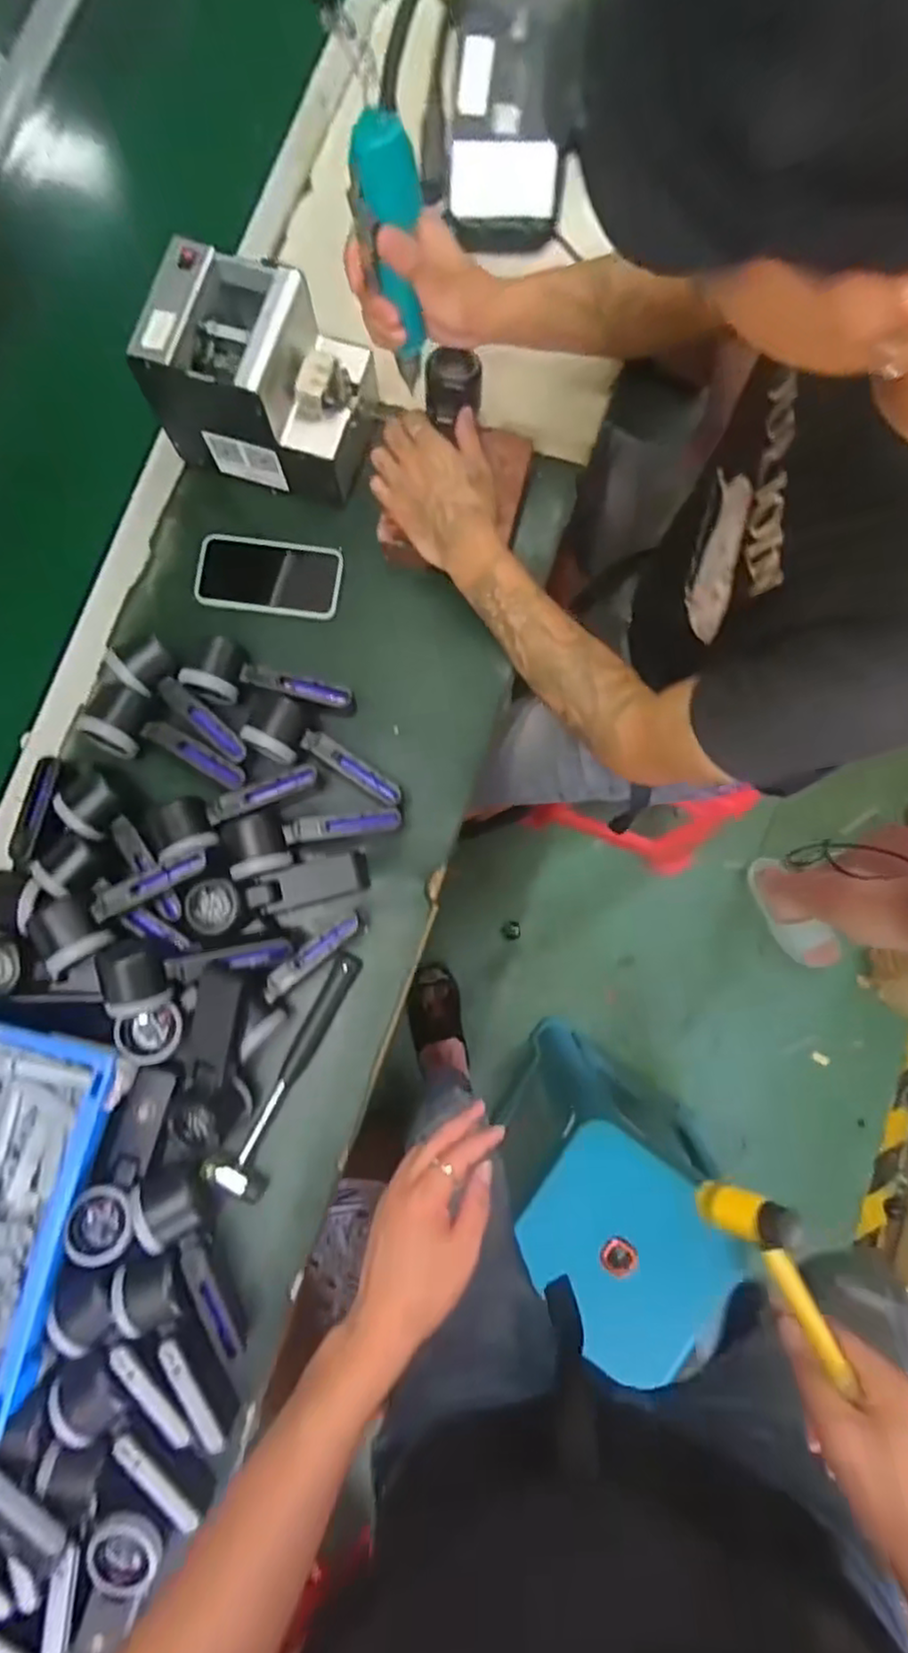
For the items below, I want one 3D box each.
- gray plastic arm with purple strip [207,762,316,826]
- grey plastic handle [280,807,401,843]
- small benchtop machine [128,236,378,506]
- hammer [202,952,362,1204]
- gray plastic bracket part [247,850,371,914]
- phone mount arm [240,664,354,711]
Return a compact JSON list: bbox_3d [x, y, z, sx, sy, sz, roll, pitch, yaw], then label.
[{"bbox_3d":[-0.182,-0.031,0.663,0.108,0.009,0.024,-24,82,-14],"label":"gray plastic arm with purple strip"},{"bbox_3d":[-0.104,0.000,0.670,0.107,0.048,0.024,-9,82,0],"label":"grey plastic handle"},{"bbox_3d":[-0.178,-0.429,0.666,0.175,0.144,0.138,17,83,3],"label":"small benchtop machine"},{"bbox_3d":[-0.151,0.230,0.653,0.053,0.034,0.236,28,84,5],"label":"hammer"},{"bbox_3d":[-0.138,0.055,0.666,0.115,0.023,0.037,-15,82,-14],"label":"gray plastic bracket part"},{"bbox_3d":[-0.153,-0.135,0.674,0.110,0.023,0.022,14,83,-11],"label":"phone mount arm"}]

